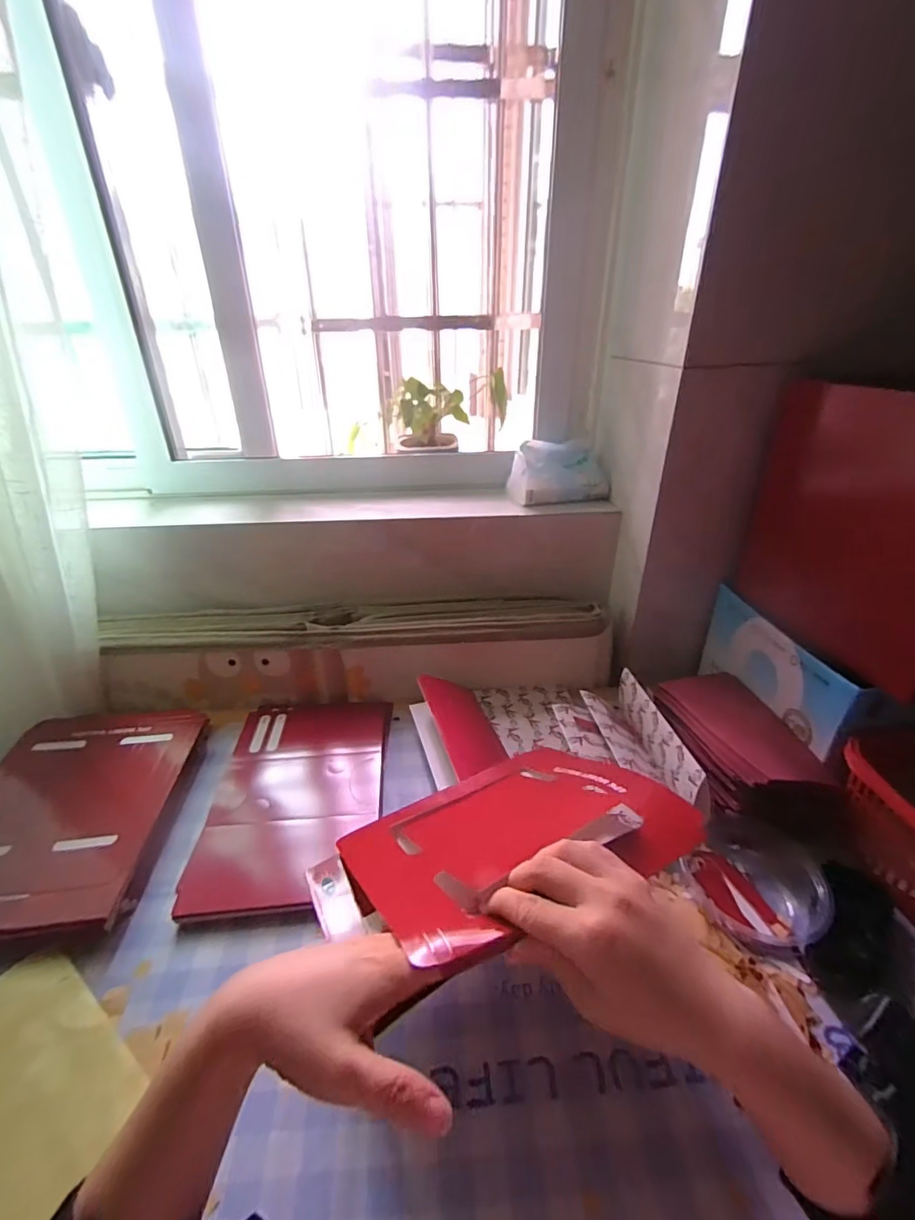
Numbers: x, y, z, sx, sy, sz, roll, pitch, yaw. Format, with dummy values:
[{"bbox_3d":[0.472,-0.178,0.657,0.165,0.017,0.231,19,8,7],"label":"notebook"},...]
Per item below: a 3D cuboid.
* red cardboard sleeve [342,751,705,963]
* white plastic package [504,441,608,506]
[{"bbox_3d":[0.037,0.168,0.391,0.219,0.021,0.200,-15,6,-26],"label":"red cardboard sleeve"},{"bbox_3d":[0.144,-0.204,0.739,0.141,0.074,0.081,-6,30,-9],"label":"white plastic package"}]

